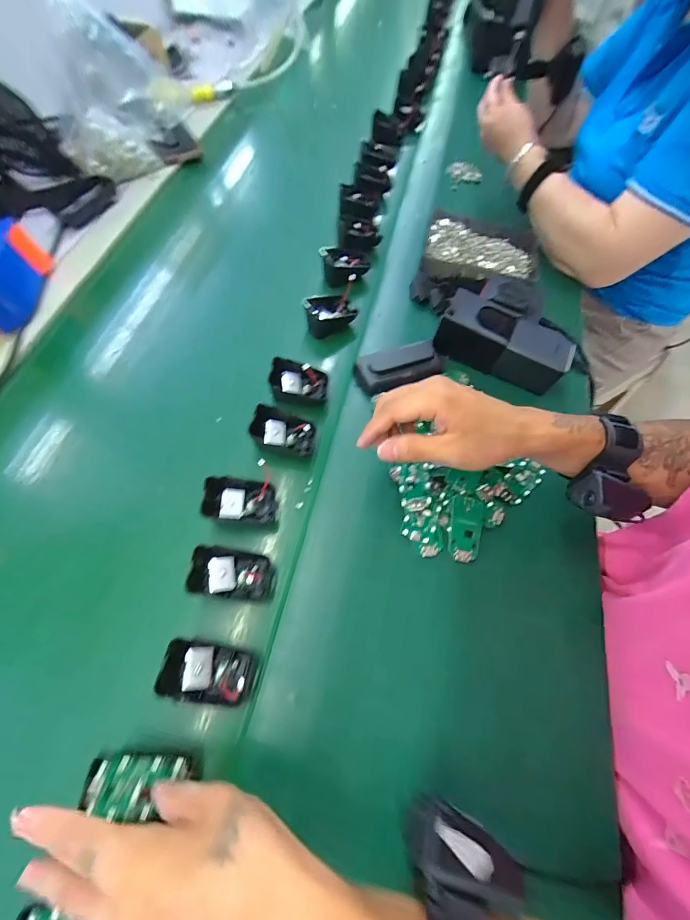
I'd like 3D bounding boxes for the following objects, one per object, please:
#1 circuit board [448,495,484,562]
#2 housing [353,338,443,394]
[{"bbox_3d":[0.123,0.068,0.379,0.032,0.007,0.066,11,63,3],"label":"circuit board"},{"bbox_3d":[0.063,-0.115,0.453,0.108,0.018,0.051,-22,66,-14],"label":"housing"}]

